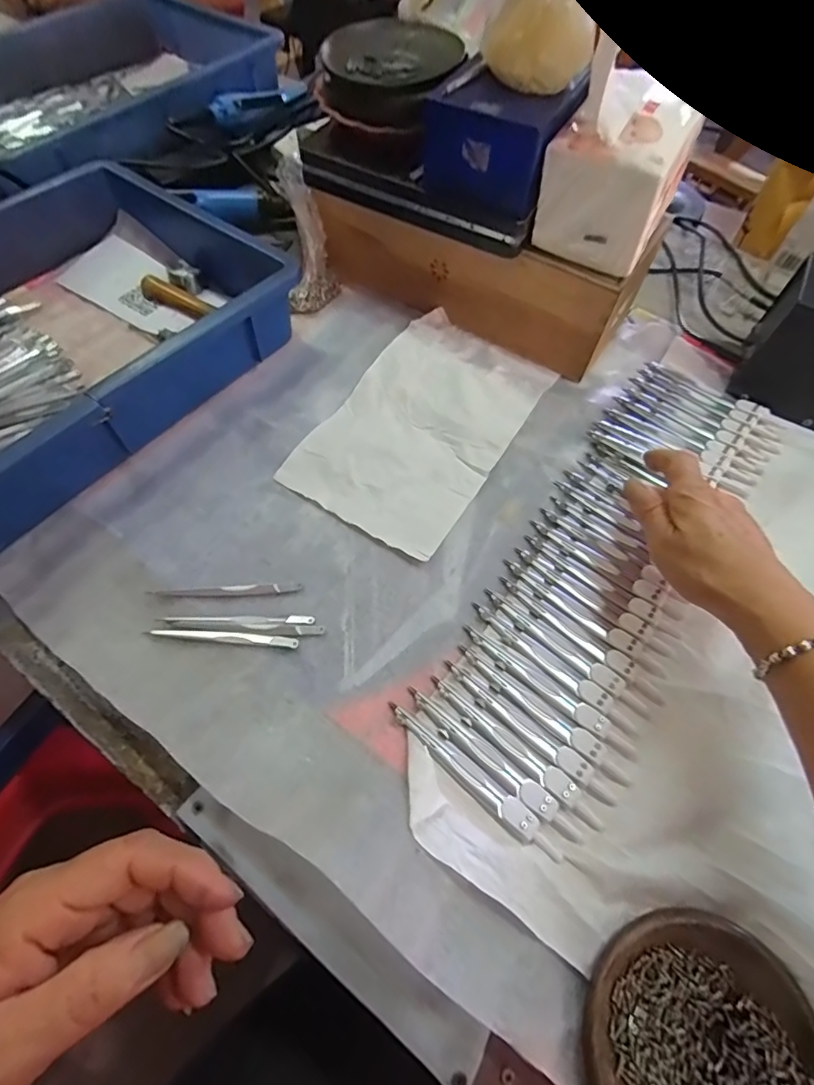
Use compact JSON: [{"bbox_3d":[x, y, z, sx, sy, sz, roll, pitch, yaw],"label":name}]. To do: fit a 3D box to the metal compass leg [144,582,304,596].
[{"bbox_3d":[-0.133,0.034,0.365,0.108,0.004,0.009,-2,61,-3],"label":"metal compass leg"}]

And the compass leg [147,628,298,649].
[{"bbox_3d":[-0.129,0.065,0.346,0.105,0.005,0.007,5,61,1],"label":"compass leg"}]

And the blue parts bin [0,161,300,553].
[{"bbox_3d":[-0.330,-0.158,0.417,0.278,0.077,0.403,33,65,16],"label":"blue parts bin"}]

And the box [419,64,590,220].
[{"bbox_3d":[0.070,-0.314,0.387,0.101,0.063,0.073,22,62,10],"label":"box"}]

